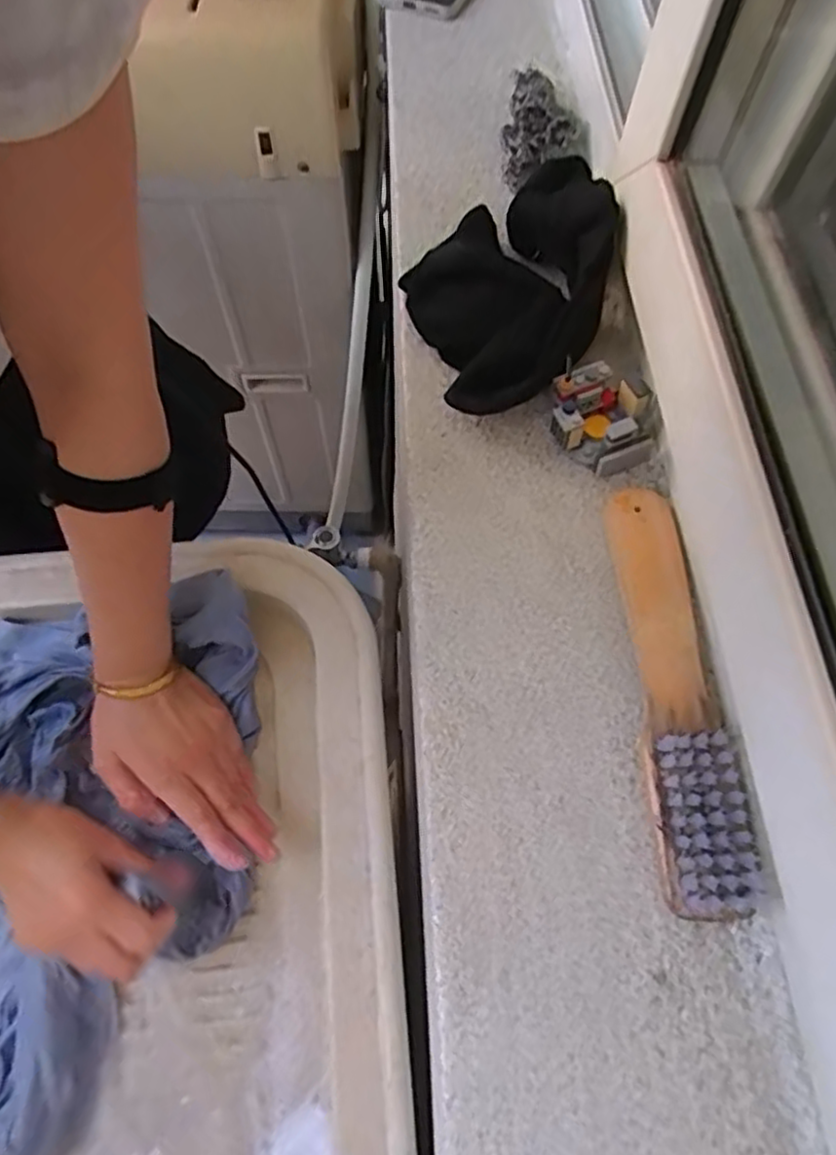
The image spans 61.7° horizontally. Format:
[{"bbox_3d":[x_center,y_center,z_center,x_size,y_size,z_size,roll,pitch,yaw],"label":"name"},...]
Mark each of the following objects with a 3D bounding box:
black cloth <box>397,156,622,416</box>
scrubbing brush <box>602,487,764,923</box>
[{"bbox_3d":[0.053,-0.182,0.423,0.115,0.073,0.182,9,64,3],"label":"black cloth"},{"bbox_3d":[0.122,0.048,0.332,0.036,0.037,0.204,0,64,-1],"label":"scrubbing brush"}]

